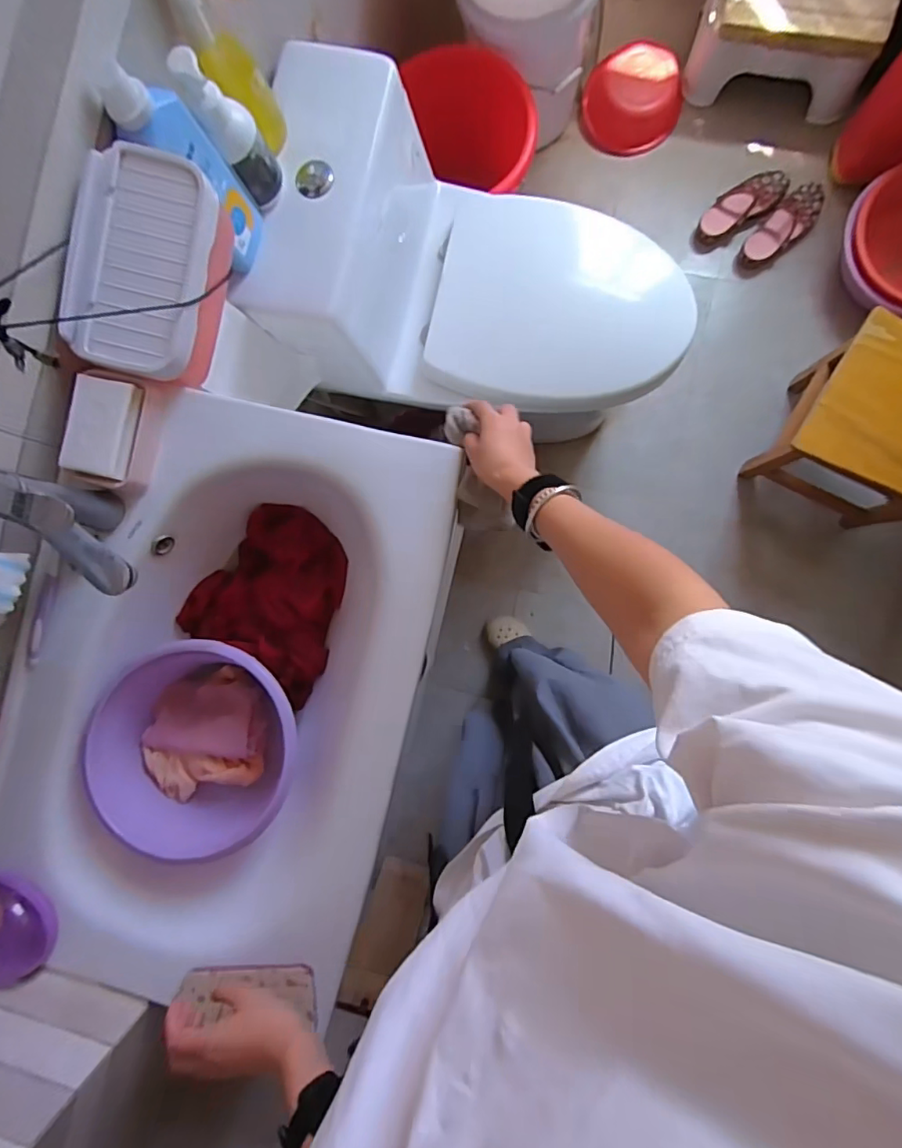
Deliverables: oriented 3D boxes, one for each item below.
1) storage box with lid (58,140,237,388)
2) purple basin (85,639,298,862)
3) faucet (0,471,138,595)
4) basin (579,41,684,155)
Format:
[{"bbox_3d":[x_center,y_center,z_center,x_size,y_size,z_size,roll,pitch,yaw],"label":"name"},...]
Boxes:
[{"bbox_3d":[-0.334,-0.337,0.608,0.131,0.105,0.230,13,90,5],"label":"storage box with lid"},{"bbox_3d":[-0.308,0.213,0.676,0.248,0.121,0.232,0,89,5],"label":"purple basin"},{"bbox_3d":[-0.362,-0.040,0.523,0.144,0.154,0.069,25,91,5],"label":"faucet"},{"bbox_3d":[0.465,-1.226,1.347,0.249,0.089,0.233,27,91,5],"label":"basin"}]

